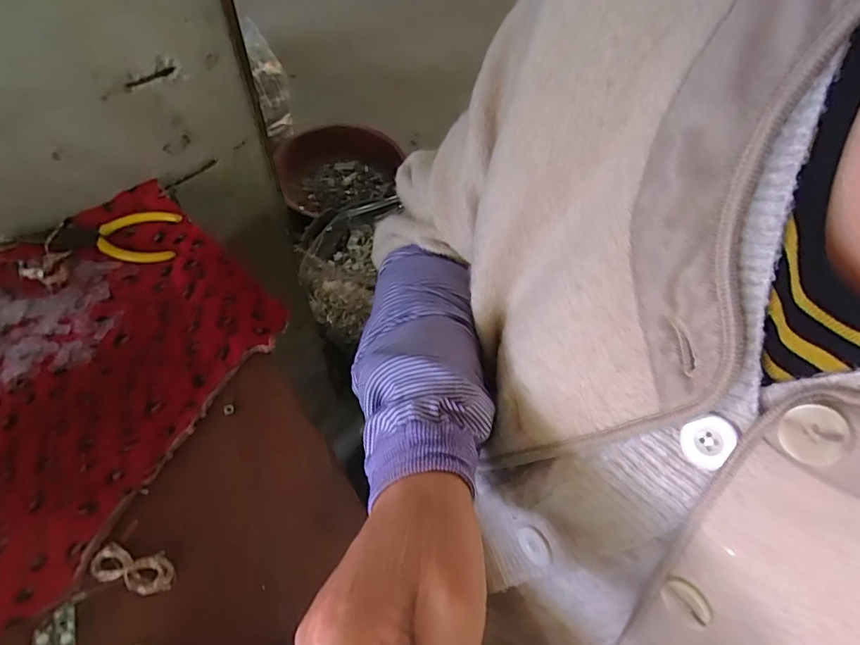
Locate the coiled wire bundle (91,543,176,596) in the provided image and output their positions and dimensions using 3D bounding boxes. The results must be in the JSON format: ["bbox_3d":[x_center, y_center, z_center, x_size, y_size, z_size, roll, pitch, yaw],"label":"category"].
[{"bbox_3d":[-0.182,0.151,0.306,0.051,0.006,0.024,8,60,1],"label":"coiled wire bundle"}]

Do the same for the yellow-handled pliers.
[{"bbox_3d":[-0.265,-0.075,0.425,0.091,0.005,0.054,-3,60,-6],"label":"yellow-handled pliers"}]

